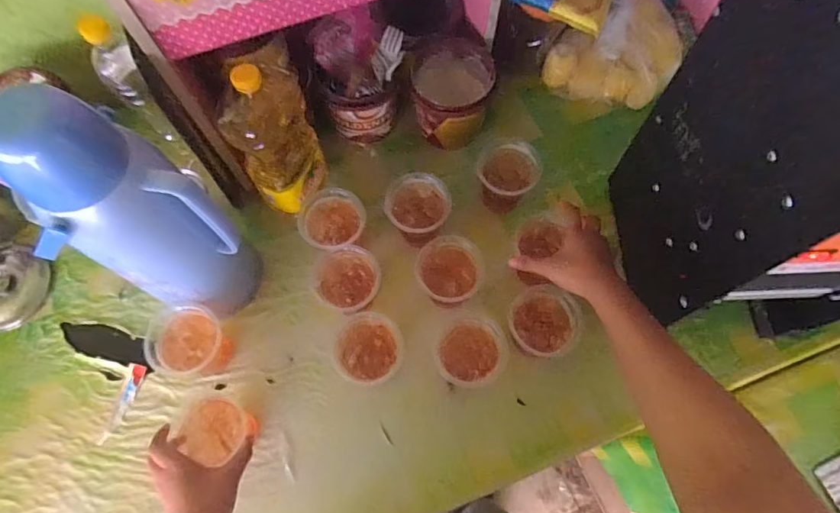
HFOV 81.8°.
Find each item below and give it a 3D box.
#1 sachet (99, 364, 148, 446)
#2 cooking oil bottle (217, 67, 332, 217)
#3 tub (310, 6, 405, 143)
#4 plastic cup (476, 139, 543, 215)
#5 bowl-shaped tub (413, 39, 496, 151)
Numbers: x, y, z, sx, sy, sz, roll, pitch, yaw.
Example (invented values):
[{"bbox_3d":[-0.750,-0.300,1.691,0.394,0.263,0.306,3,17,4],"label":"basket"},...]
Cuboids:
[{"bbox_3d":[-0.406,0.201,0.665,0.025,0.008,0.105,10,69,5],"label":"sachet"},{"bbox_3d":[-0.196,-0.157,0.652,0.078,0.261,0.108,25,65,17],"label":"cooking oil bottle"},{"bbox_3d":[-0.088,-0.265,0.735,0.124,0.157,0.102,-14,69,-5],"label":"tub"},{"bbox_3d":[0.126,-0.111,0.717,0.084,0.098,0.070,6,68,3],"label":"plastic cup"},{"bbox_3d":[0.052,-0.246,0.768,0.130,0.118,0.131,0,68,1],"label":"bowl-shaped tub"}]

